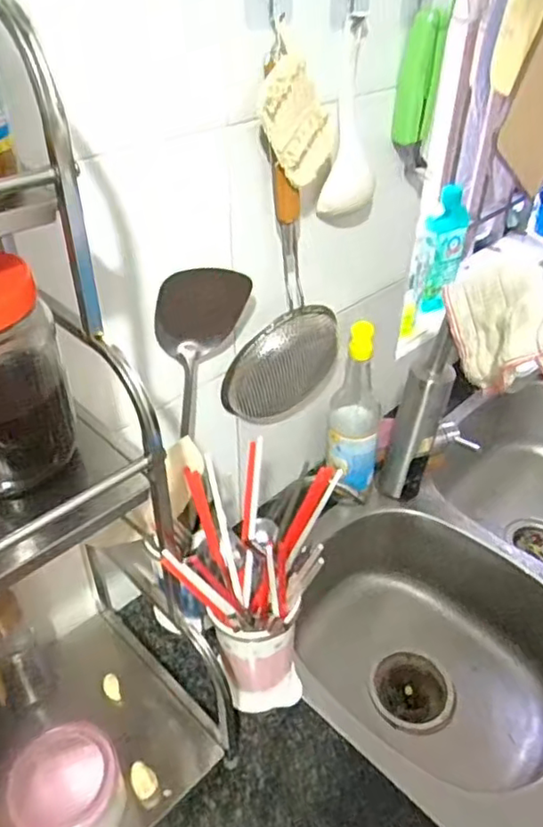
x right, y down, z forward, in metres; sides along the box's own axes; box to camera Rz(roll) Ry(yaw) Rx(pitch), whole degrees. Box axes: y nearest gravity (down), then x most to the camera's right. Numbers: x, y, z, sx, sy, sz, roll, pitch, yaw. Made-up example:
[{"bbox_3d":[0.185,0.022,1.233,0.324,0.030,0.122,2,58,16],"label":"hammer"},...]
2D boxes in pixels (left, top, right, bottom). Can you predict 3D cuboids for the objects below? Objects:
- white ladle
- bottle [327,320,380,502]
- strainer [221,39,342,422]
[{"bbox_3d":[0.082,-0.295,0.627,0.039,0.181,0.056,20,43,24],"label":"white ladle"},{"bbox_3d":[0.109,0.002,0.800,0.065,0.224,0.080,4,39,5],"label":"bottle"},{"bbox_3d":[0.013,-0.140,0.624,0.062,0.383,0.133,24,45,28],"label":"strainer"}]

